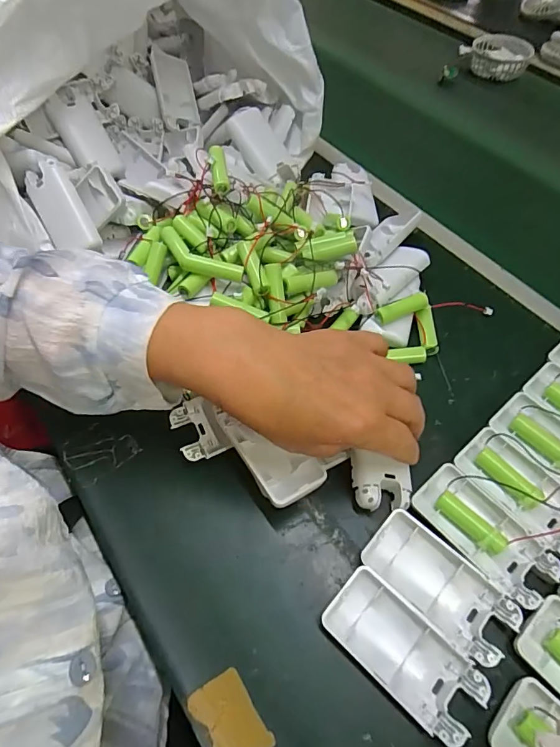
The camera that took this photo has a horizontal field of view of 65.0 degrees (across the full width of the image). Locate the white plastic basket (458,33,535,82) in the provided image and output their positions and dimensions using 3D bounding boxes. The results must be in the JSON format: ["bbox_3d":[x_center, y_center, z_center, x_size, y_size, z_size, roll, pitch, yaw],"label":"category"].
[{"bbox_3d":[0.350,-0.505,0.696,0.101,0.030,0.095,-39,66,-21],"label":"white plastic basket"}]

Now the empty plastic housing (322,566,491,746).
[{"bbox_3d":[0.073,0.166,0.264,0.093,0.012,0.045,38,66,21],"label":"empty plastic housing"}]

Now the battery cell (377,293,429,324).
[{"bbox_3d":[0.109,-0.057,0.387,0.050,0.014,0.011,-21,61,-12],"label":"battery cell"}]

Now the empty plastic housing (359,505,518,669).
[{"bbox_3d":[0.101,0.134,0.280,0.092,0.011,0.046,40,67,22],"label":"empty plastic housing"}]

